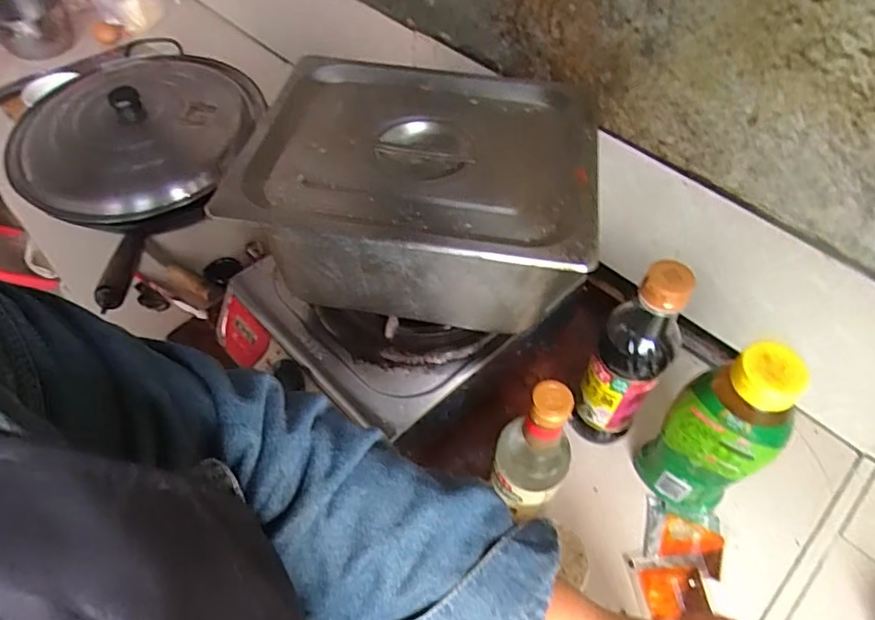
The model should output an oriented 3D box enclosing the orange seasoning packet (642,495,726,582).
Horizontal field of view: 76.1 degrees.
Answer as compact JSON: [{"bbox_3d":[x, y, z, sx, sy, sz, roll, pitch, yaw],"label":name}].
[{"bbox_3d":[0.258,0.238,0.586,0.077,0.007,0.068,15,54,10],"label":"orange seasoning packet"}]

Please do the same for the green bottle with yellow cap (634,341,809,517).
[{"bbox_3d":[0.268,0.122,0.537,0.077,0.230,0.078,-7,53,-6],"label":"green bottle with yellow cap"}]

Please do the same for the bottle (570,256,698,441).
[{"bbox_3d":[0.186,0.059,0.565,0.074,0.262,0.056,29,58,19],"label":"bottle"}]

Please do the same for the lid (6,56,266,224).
[{"bbox_3d":[-0.496,-0.295,0.879,0.377,0.085,0.414,0,53,-1],"label":"lid"}]

